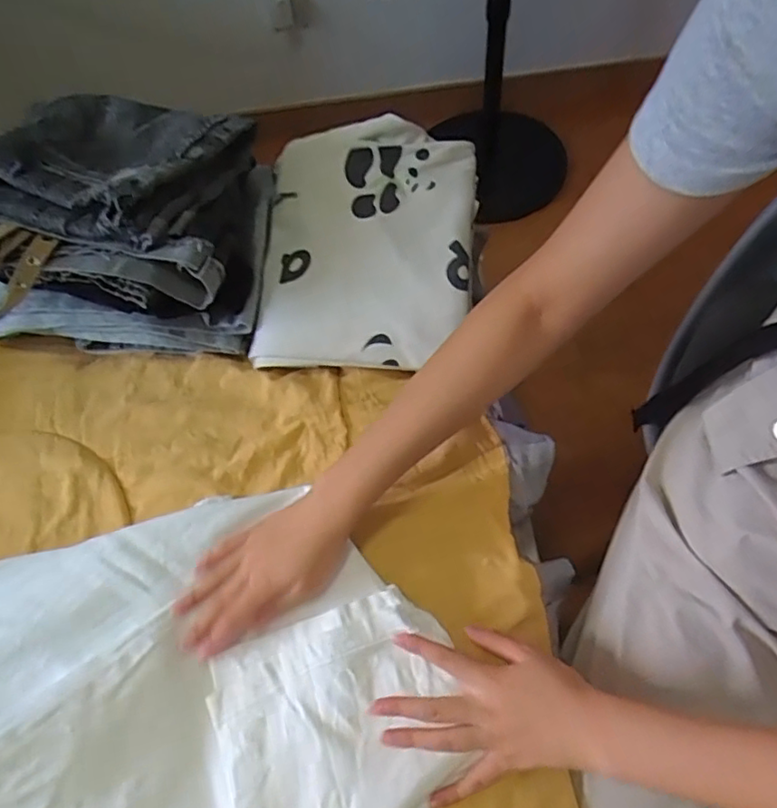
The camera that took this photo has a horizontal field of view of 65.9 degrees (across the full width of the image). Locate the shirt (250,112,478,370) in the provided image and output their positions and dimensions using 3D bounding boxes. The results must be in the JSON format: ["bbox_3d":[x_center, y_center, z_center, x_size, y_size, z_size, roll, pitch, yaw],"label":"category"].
[{"bbox_3d":[-0.021,-0.164,0.599,0.206,0.031,0.254,3,77,7],"label":"shirt"}]

